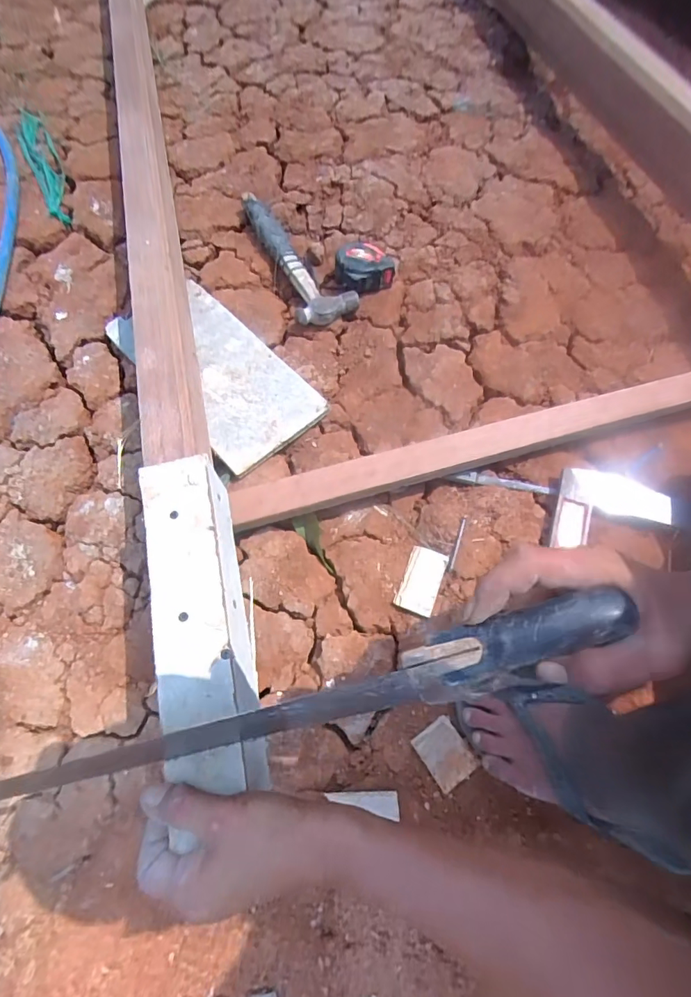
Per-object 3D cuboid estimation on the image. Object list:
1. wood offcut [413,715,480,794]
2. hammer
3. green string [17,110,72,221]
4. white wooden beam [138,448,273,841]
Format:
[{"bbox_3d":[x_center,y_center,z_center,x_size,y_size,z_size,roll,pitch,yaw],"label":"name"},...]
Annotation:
[{"bbox_3d":[0.104,0.267,0.504,0.047,0.013,0.059,-30,72,-15],"label":"wood offcut"},{"bbox_3d":[-0.071,-0.393,0.757,0.105,0.028,0.282,-20,69,-11],"label":"hammer"},{"bbox_3d":[-0.514,-0.575,0.816,0.049,0.008,0.303,-24,70,-13],"label":"green string"},{"bbox_3d":[-0.125,0.093,0.416,0.072,0.060,0.274,-13,67,-9],"label":"white wooden beam"}]

